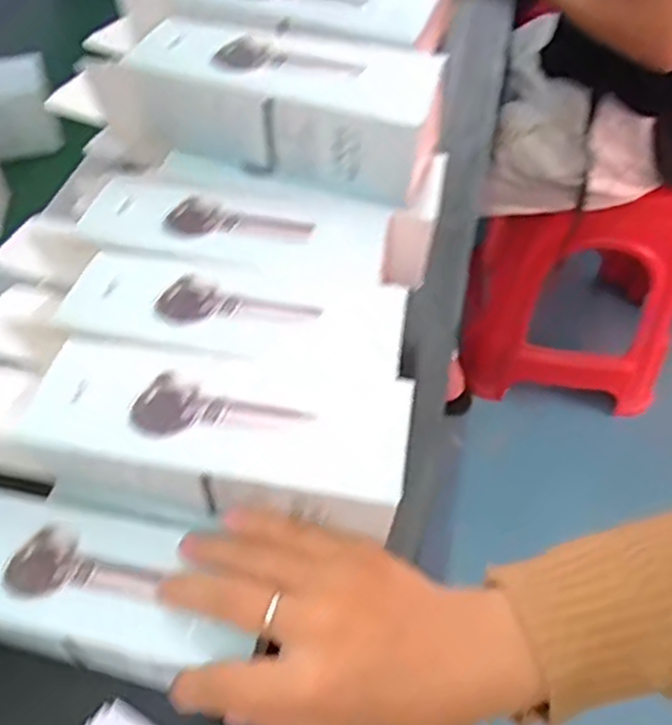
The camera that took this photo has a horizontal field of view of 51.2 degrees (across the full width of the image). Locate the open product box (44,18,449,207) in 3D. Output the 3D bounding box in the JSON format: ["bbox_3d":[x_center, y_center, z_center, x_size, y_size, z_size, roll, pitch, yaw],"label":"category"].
[{"bbox_3d":[-0.053,-0.147,0.396,0.223,0.064,0.064,13,52,10],"label":"open product box"}]

